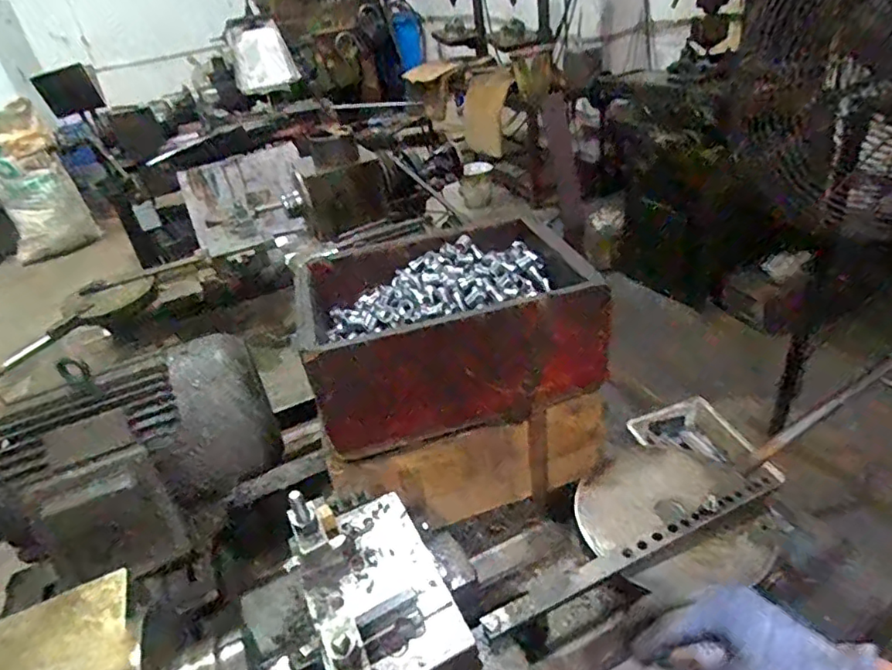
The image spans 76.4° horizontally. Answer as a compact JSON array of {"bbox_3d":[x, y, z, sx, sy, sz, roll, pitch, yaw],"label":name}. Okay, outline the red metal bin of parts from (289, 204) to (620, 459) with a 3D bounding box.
[{"bbox_3d":[-0.004,-0.011,0.735,0.326,0.151,0.238,-12,34,-8],"label":"red metal bin of parts"}]

